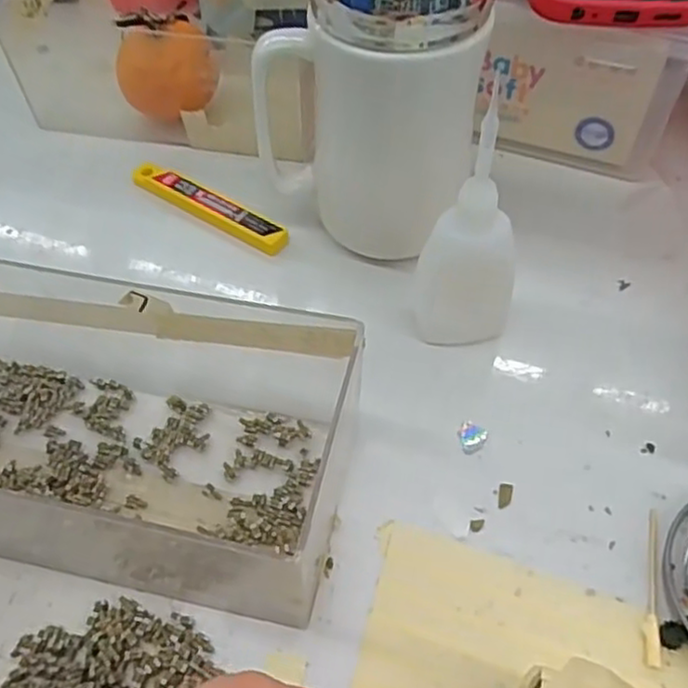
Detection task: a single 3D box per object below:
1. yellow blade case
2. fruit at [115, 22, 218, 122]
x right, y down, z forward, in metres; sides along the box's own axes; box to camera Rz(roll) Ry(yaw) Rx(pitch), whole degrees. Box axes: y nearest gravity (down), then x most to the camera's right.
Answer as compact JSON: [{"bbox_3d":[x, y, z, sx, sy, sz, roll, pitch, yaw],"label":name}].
[{"bbox_3d":[-0.075,-0.074,0.383,0.102,0.011,0.019,28,58,21],"label":"yellow blade case"},{"bbox_3d":[-0.101,-0.153,0.413,0.055,0.050,0.045,-27,56,-18],"label":"fruit"}]

